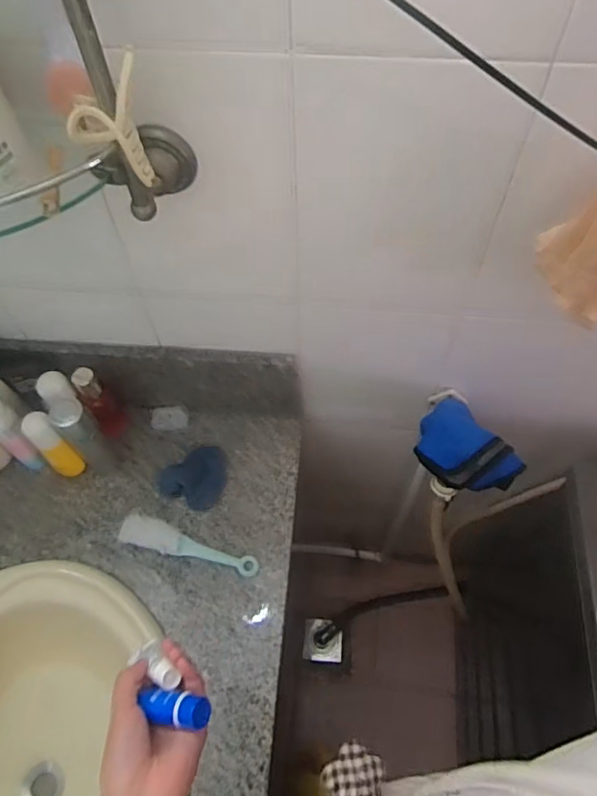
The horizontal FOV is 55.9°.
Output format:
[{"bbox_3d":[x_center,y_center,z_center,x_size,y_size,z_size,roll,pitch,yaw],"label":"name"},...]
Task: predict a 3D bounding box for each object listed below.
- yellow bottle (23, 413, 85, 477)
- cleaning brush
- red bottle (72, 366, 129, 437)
[{"bbox_3d":[-0.350,0.072,0.807,0.041,0.143,0.038,36,66,20],"label":"yellow bottle"},{"bbox_3d":[-0.157,0.210,0.794,0.205,0.015,0.040,15,61,10],"label":"cleaning brush"},{"bbox_3d":[-0.293,0.008,0.833,0.044,0.148,0.037,-33,64,-17],"label":"red bottle"}]

